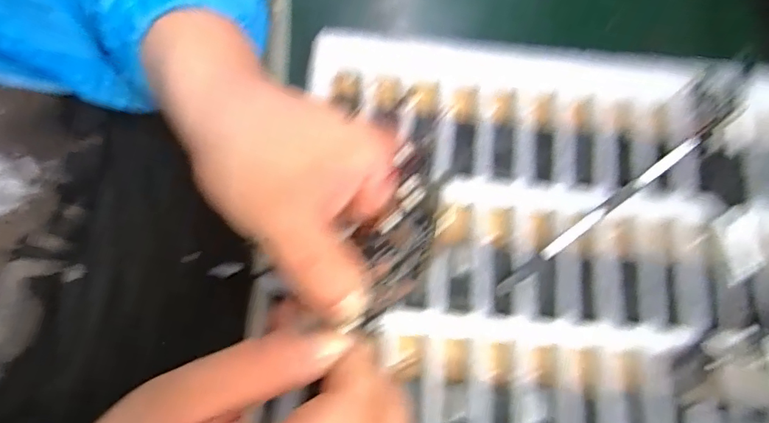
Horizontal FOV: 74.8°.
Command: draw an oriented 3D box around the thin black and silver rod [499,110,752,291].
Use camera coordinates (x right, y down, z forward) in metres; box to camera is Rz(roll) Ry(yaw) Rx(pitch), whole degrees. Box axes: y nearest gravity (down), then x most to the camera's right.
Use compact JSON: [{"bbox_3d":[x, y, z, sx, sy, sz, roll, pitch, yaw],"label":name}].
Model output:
[{"bbox_3d":[0.143,-0.011,0.299,0.193,0.010,0.007,-35,78,-10],"label":"thin black and silver rod"}]

